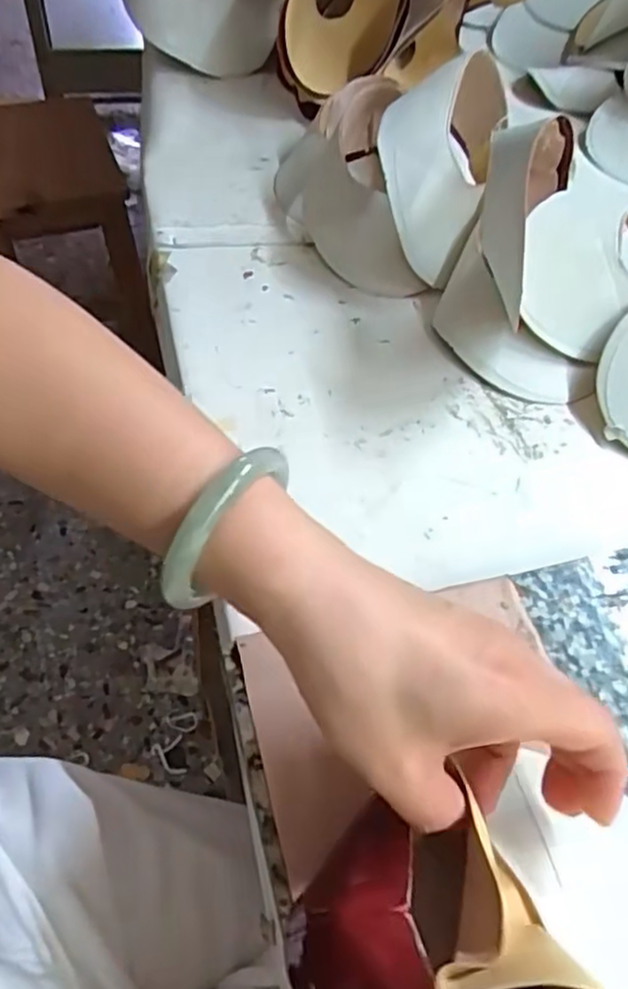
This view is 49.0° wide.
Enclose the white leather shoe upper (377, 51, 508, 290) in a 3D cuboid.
[{"bbox_3d":[0.094,-0.251,0.535,0.083,0.116,0.140,16,54,8],"label":"white leather shoe upper"}]

